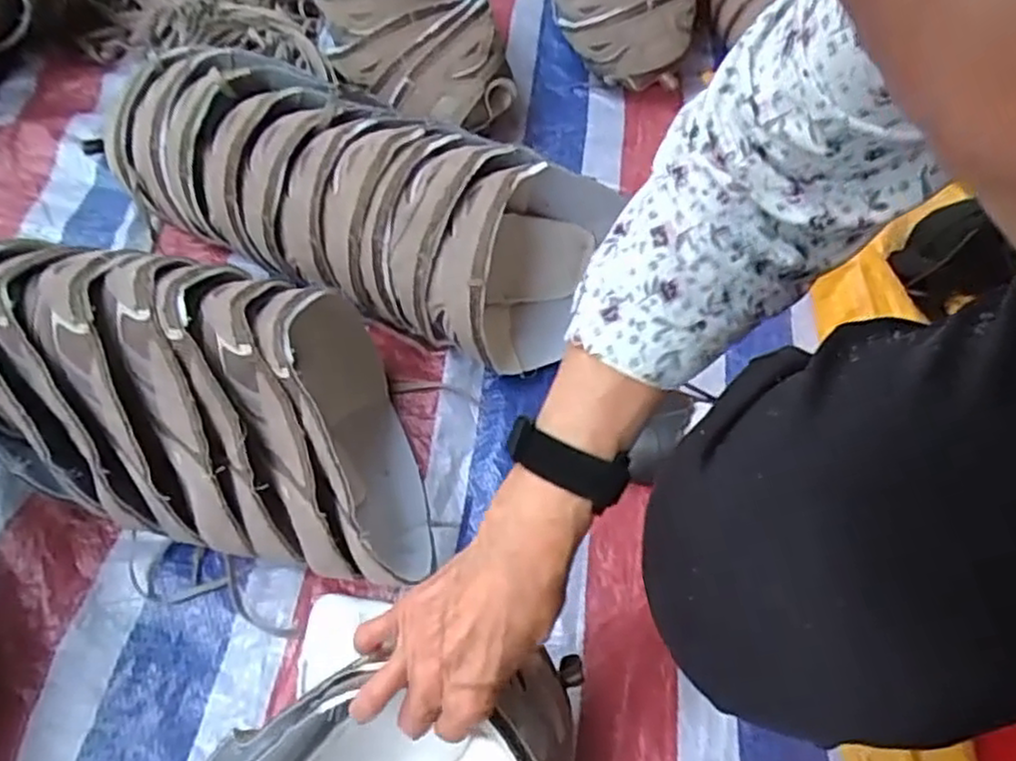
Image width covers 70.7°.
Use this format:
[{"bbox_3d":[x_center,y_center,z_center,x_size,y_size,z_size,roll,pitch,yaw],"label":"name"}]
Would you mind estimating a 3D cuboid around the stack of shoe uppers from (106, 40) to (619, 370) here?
[{"bbox_3d":[-0.144,-0.182,0.689,0.470,0.169,0.197,27,68,11],"label":"stack of shoe uppers"}]

